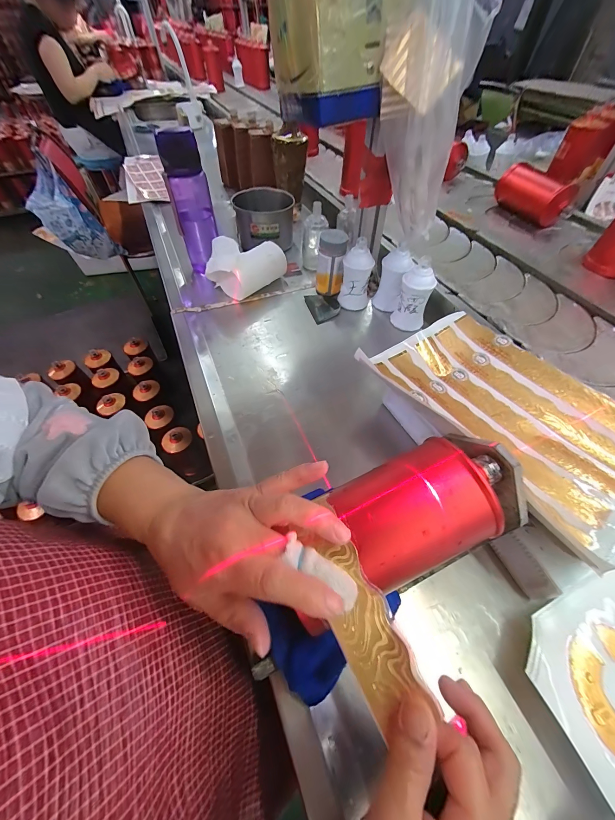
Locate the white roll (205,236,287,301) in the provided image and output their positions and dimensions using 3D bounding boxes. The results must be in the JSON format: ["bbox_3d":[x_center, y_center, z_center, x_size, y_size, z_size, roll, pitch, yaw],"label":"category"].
[{"bbox_3d":[-0.130,-0.286,0.594,0.153,0.074,0.101,-38,63,-23],"label":"white roll"}]

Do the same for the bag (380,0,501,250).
[{"bbox_3d":[0.140,-0.378,0.358,0.104,0.289,0.119,12,56,9],"label":"bag"}]

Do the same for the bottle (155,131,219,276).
[{"bbox_3d":[-0.219,-0.389,0.576,0.070,0.221,0.075,-12,55,-8],"label":"bottle"}]

